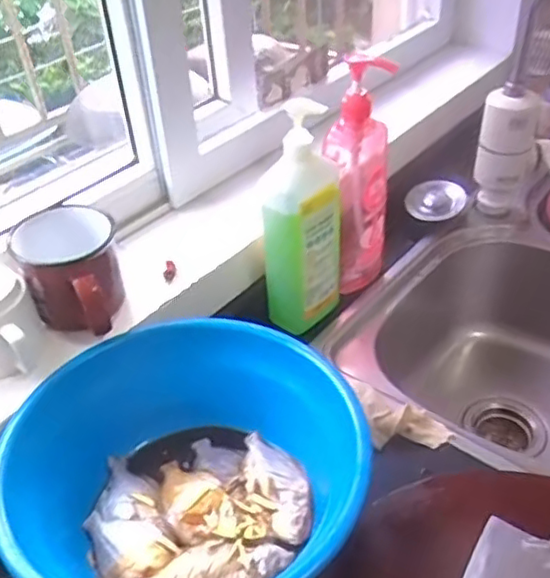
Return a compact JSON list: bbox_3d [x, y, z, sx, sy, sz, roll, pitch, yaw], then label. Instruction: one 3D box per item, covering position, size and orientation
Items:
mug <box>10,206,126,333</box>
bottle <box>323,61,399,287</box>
[{"bbox_3d":[-0.190,-0.010,0.623,0.090,0.100,0.102,-17,40,-15],"label":"mug"},{"bbox_3d":[0.099,-0.123,0.752,0.071,0.281,0.060,-6,39,-2],"label":"bottle"}]

